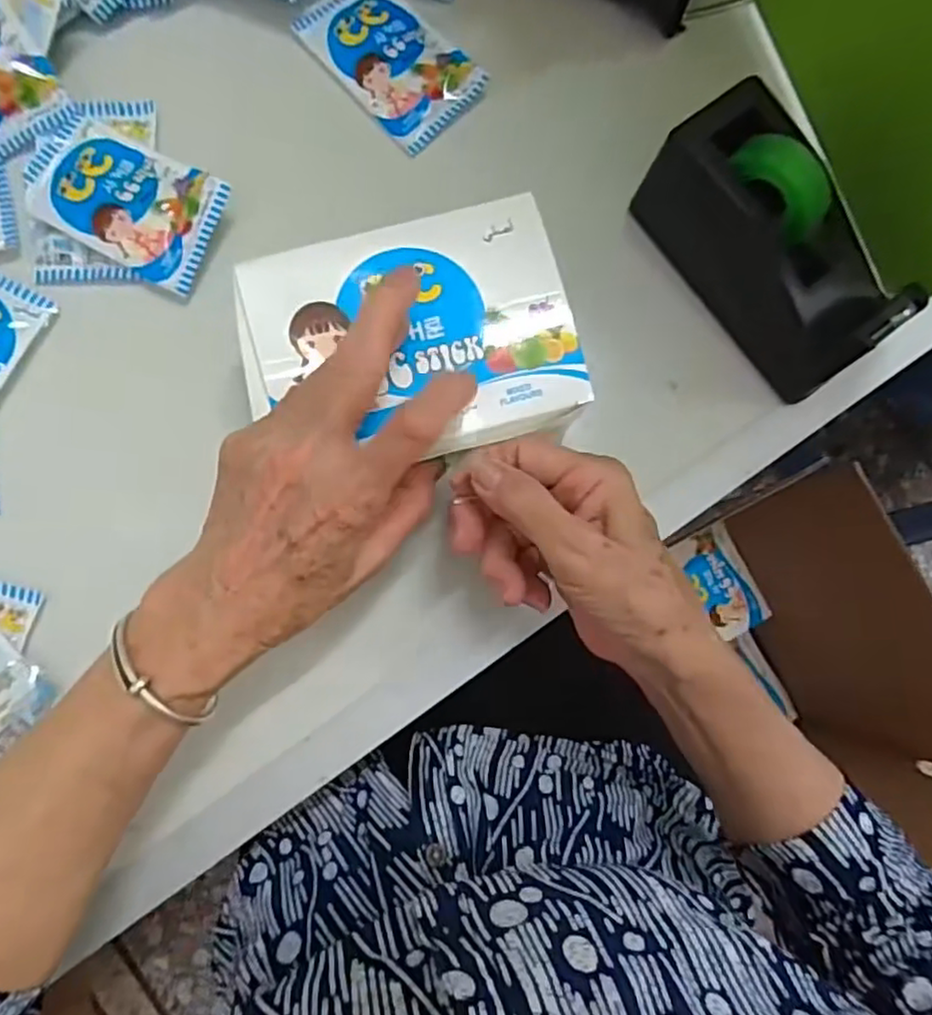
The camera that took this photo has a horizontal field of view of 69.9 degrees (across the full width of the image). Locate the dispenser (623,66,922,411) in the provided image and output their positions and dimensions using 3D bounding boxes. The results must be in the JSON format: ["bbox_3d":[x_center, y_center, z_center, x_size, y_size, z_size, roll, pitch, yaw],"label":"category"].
[{"bbox_3d":[0.160,-0.137,0.352,0.062,0.079,0.148,-39,88,-7],"label":"dispenser"}]

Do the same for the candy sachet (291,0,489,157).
[{"bbox_3d":[-0.043,-0.263,0.389,0.064,0.008,0.102,-43,89,-7],"label":"candy sachet"}]

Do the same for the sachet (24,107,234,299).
[{"bbox_3d":[-0.187,-0.168,0.361,0.110,0.016,0.063,28,83,-1],"label":"sachet"}]

